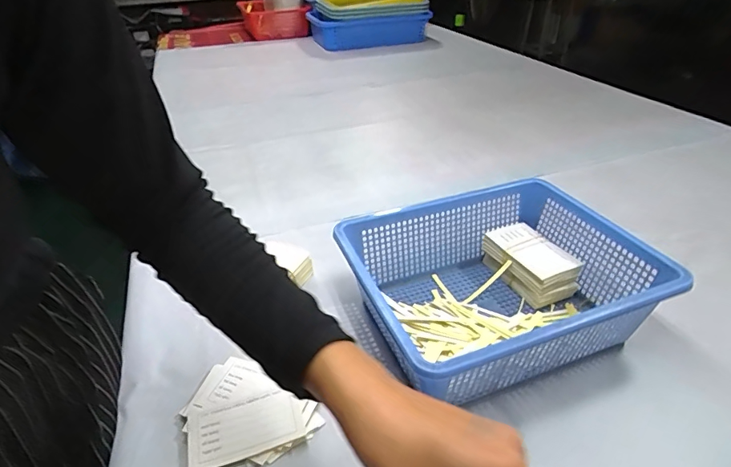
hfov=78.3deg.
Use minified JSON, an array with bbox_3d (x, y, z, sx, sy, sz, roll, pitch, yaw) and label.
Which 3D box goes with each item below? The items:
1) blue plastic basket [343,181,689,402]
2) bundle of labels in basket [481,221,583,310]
[{"bbox_3d":[0.139,0.059,0.497,0.292,0.103,0.227,-15,36,-17],"label":"blue plastic basket"},{"bbox_3d":[0.207,0.036,0.565,0.071,0.049,0.110,-15,36,-18],"label":"bundle of labels in basket"}]

